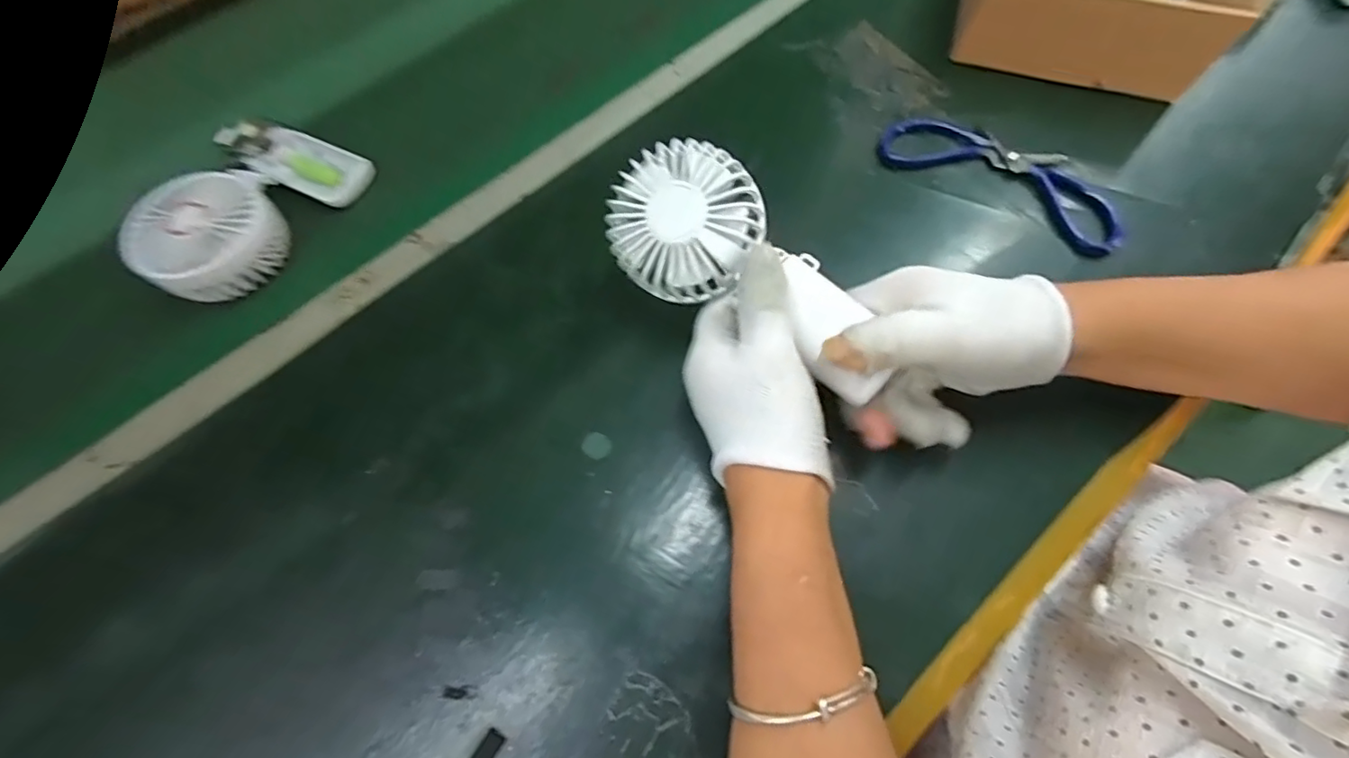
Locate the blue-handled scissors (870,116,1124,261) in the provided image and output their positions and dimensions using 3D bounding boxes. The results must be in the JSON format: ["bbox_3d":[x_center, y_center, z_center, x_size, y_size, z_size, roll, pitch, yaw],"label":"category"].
[{"bbox_3d":[0.237,-0.150,0.417,0.172,0.014,0.068,31,71,16],"label":"blue-handled scissors"}]

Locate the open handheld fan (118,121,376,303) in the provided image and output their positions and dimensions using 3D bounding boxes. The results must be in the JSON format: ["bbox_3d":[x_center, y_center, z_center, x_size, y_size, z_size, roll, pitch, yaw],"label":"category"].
[{"bbox_3d":[-0.313,-0.131,0.417,0.094,0.049,0.153,31,71,16],"label":"open handheld fan"}]

